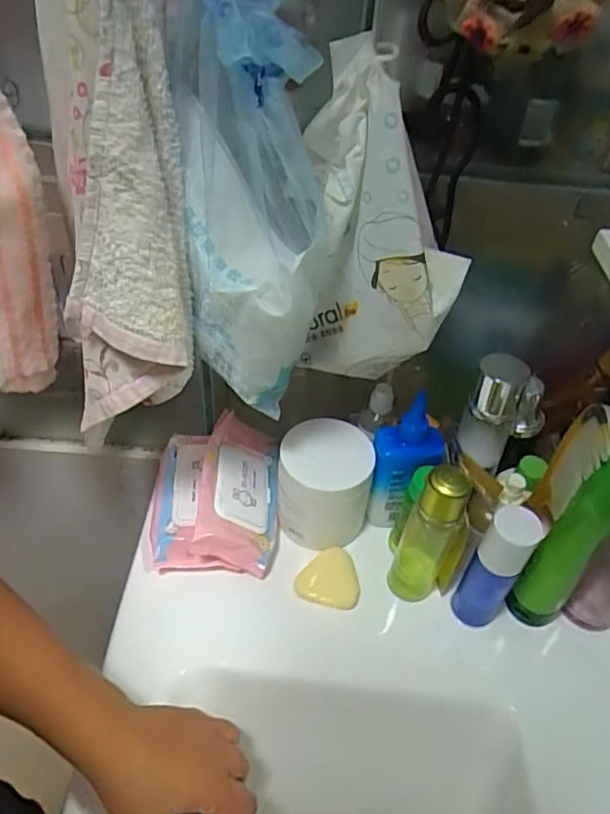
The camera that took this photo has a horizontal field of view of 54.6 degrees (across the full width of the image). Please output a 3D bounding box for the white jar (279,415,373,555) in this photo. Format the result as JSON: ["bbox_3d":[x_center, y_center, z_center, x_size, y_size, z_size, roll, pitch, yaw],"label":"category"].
[{"bbox_3d":[0.021,0.077,0.589,0.089,0.092,0.092,3,45,-3],"label":"white jar"}]

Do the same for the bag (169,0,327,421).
[{"bbox_3d":[-0.035,-0.147,0.399,0.093,0.290,0.122,-3,46,-8],"label":"bag"}]

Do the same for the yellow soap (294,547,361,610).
[{"bbox_3d":[0.025,0.164,0.569,0.059,0.019,0.053,15,46,9],"label":"yellow soap"}]

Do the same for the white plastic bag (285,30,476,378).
[{"bbox_3d":[0.057,-0.115,0.426,0.116,0.228,0.052,14,46,9],"label":"white plastic bag"}]

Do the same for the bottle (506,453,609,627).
[{"bbox_3d":[0.221,0.115,0.488,0.044,0.216,0.040,31,51,23],"label":"bottle"}]

